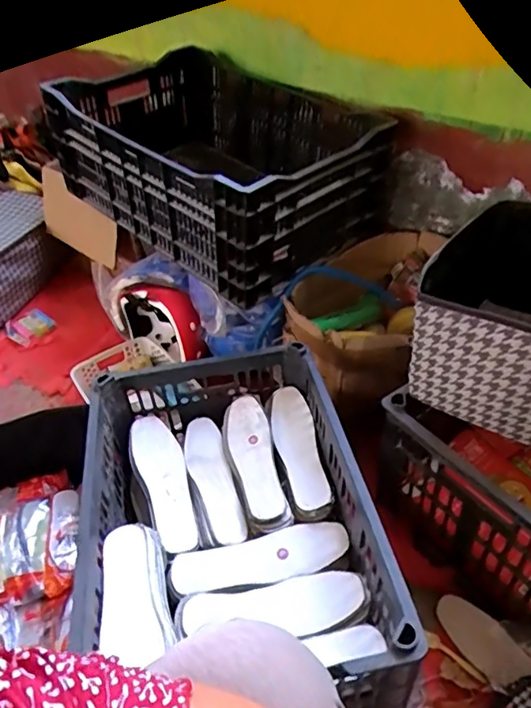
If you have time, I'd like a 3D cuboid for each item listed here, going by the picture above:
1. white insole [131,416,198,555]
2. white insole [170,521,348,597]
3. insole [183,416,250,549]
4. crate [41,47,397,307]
[{"bbox_3d":[-0.149,0.183,0.791,0.067,0.021,0.229,-19,42,-15],"label":"white insole"},{"bbox_3d":[-0.007,0.269,0.702,0.229,0.009,0.068,-12,41,-7],"label":"white insole"},{"bbox_3d":[-0.082,0.184,0.807,0.059,0.018,0.227,-15,41,-10],"label":"insole"},{"bbox_3d":[-0.095,-0.382,1.047,0.438,0.277,0.552,-35,49,-30],"label":"crate"}]

